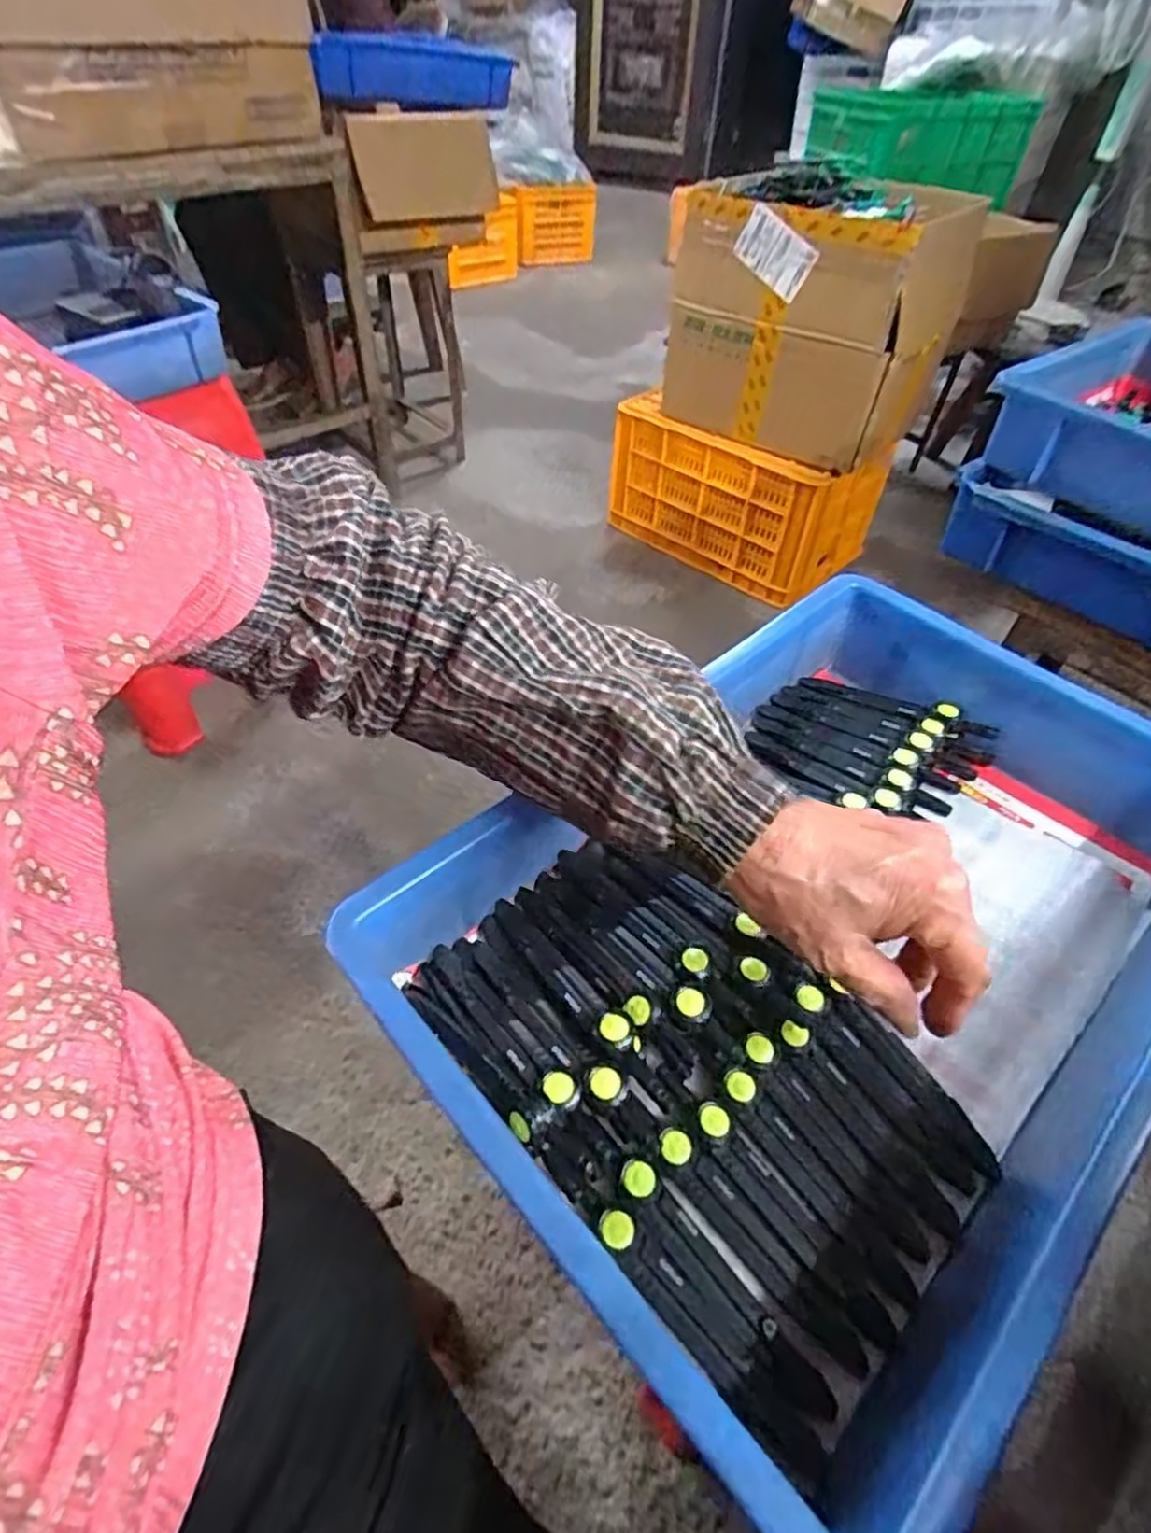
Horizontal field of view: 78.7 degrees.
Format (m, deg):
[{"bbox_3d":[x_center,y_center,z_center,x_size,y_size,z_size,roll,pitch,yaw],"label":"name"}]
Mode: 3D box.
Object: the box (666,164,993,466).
[{"bbox_3d":[0.393,-0.769,1.221,0.274,0.371,0.421,-33,57,-27],"label":"box"}]

